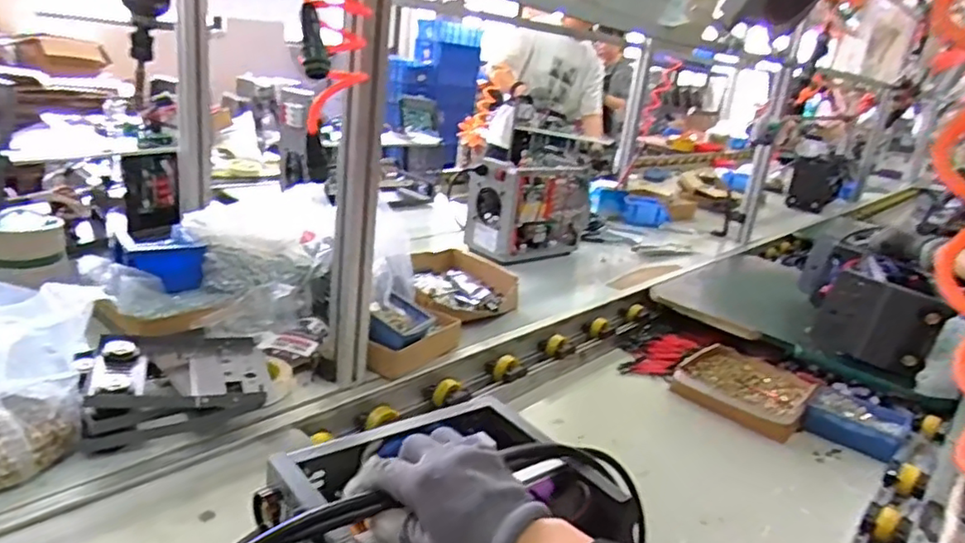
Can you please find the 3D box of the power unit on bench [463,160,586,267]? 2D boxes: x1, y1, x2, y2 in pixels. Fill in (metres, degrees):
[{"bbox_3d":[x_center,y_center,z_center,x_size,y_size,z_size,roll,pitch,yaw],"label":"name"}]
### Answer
[{"bbox_3d":[0.104,-0.162,1.563,0.194,0.215,0.308,22,24,36],"label":"power unit on bench"}]

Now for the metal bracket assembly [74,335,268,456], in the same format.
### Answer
[{"bbox_3d":[-0.365,0.127,0.771,0.191,0.072,0.188,-1,21,-23],"label":"metal bracket assembly"}]

